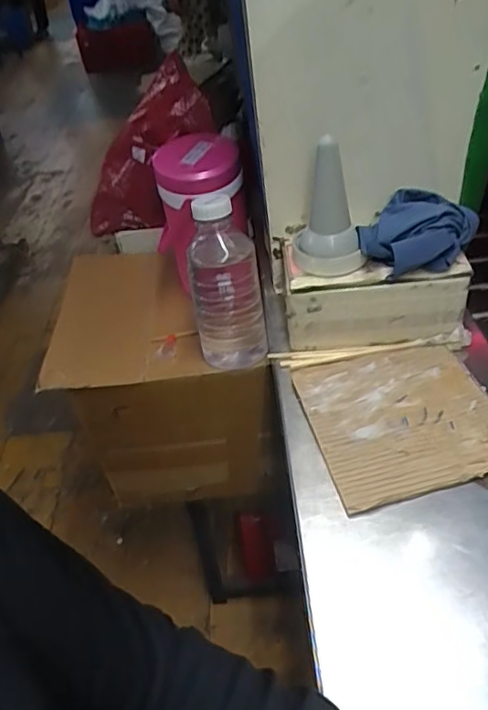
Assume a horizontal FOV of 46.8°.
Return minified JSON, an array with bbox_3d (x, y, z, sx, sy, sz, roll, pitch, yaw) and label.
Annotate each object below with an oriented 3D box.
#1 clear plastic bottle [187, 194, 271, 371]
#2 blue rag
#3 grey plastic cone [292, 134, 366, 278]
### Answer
[{"bbox_3d":[-0.023,-0.084,0.721,0.088,0.208,0.076,-8,40,-1],"label":"clear plastic bottle"},{"bbox_3d":[0.188,-0.135,0.605,0.100,0.044,0.118,26,50,33],"label":"blue rag"},{"bbox_3d":[0.086,-0.154,0.592,0.072,0.110,0.090,-2,41,6],"label":"grey plastic cone"}]

